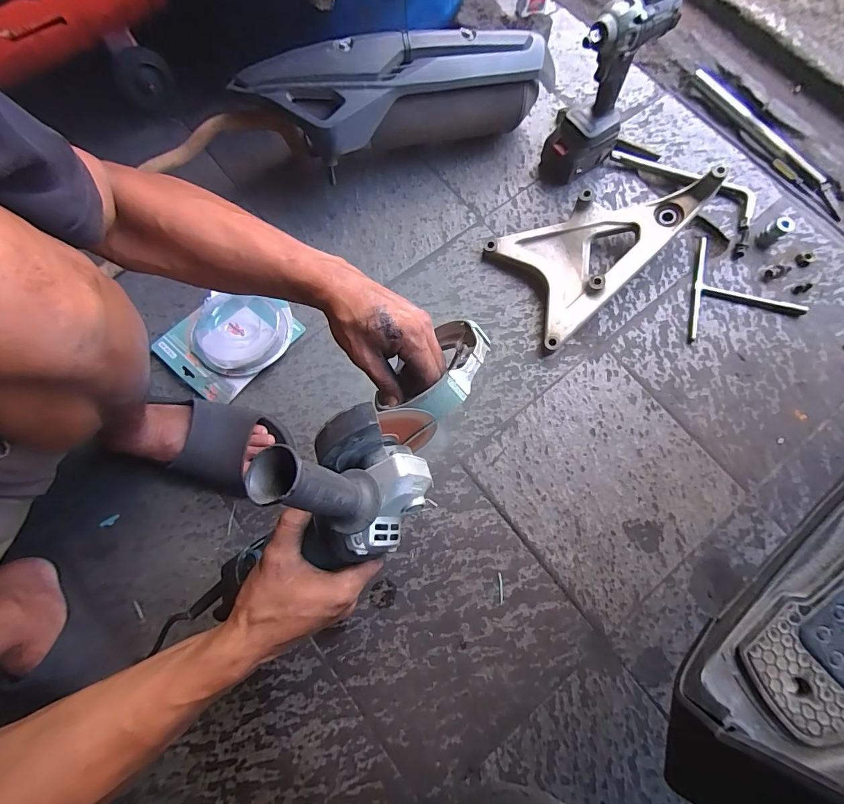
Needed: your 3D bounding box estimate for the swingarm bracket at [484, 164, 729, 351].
[{"bbox_3d":[0.302,-0.249,0.640,0.326,0.098,0.199,-25,76,-7],"label":"swingarm bracket"}]

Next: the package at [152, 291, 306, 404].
[{"bbox_3d":[-0.300,-0.105,0.627,0.160,0.036,0.189,42,78,10],"label":"package"}]

